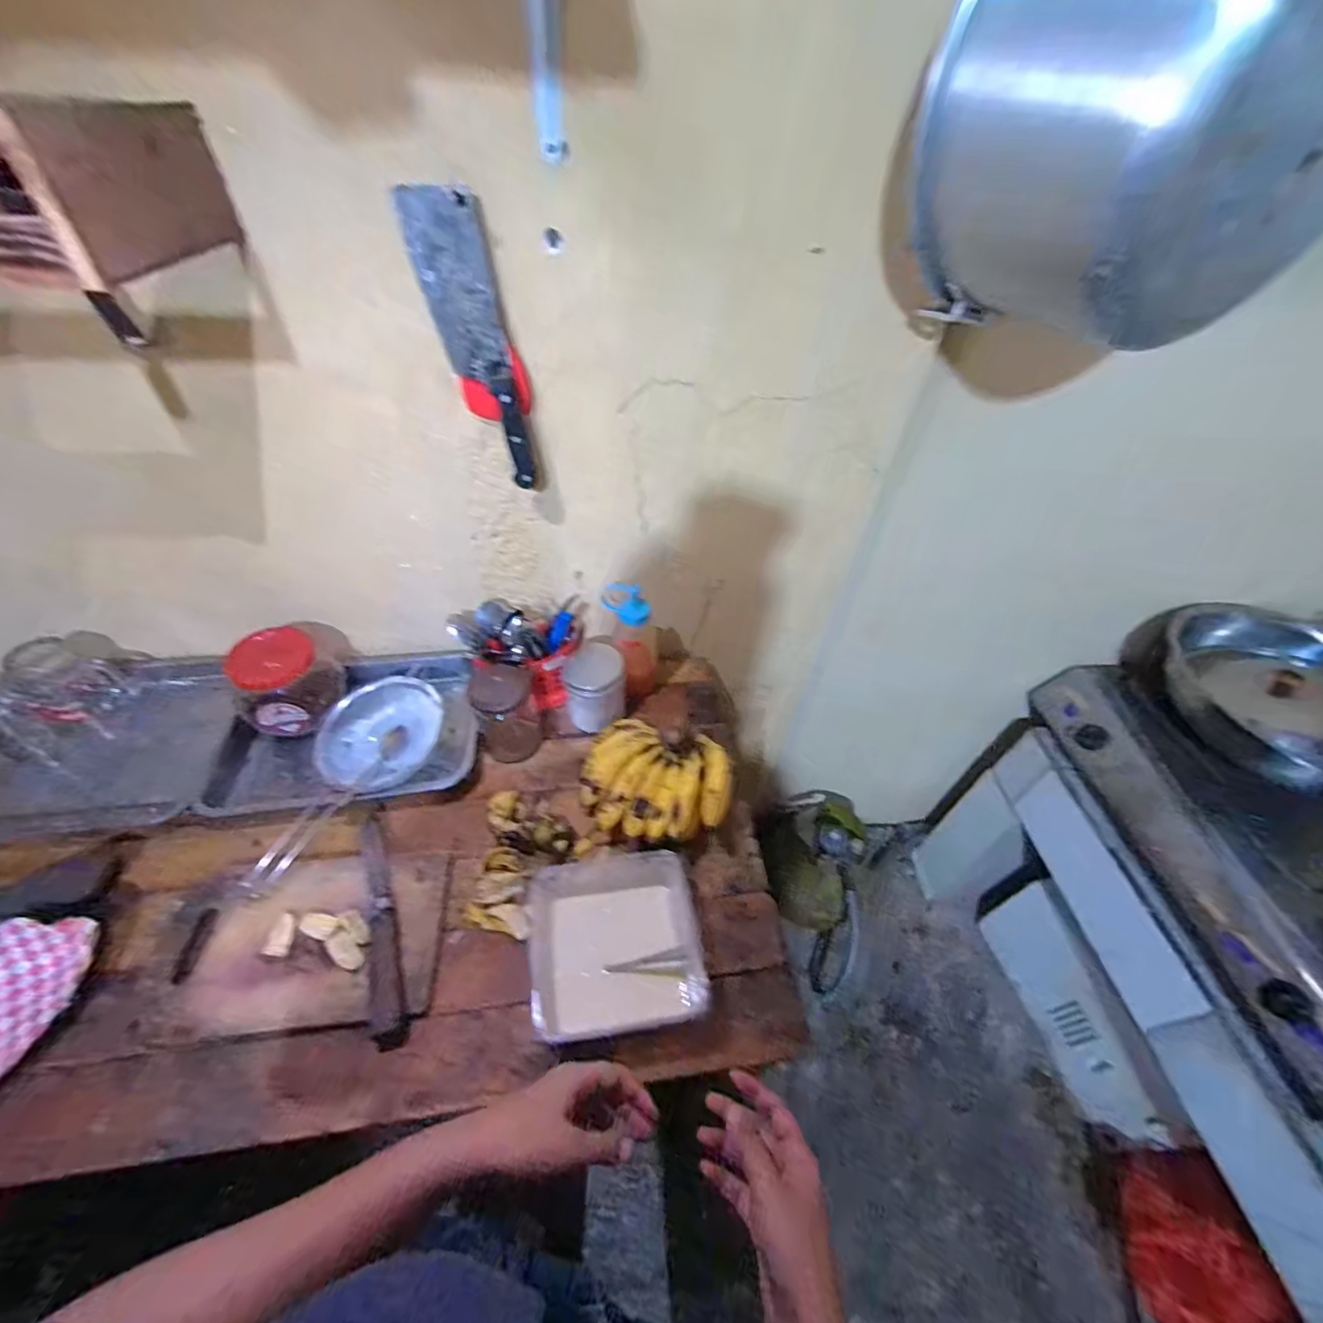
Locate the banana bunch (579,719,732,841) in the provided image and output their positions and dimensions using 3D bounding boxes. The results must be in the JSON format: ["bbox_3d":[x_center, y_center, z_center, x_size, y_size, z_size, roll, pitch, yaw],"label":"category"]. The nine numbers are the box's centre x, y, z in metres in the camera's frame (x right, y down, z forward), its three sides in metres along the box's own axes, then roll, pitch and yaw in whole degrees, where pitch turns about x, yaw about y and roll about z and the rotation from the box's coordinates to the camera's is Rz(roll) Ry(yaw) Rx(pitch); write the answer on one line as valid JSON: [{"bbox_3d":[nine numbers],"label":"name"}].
[{"bbox_3d":[-0.011,0.157,0.721,0.193,0.072,0.143,19,48,13],"label":"banana bunch"}]

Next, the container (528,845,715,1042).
[{"bbox_3d":[-0.053,0.302,0.620,0.181,0.058,0.190,-6,48,-11],"label":"container"}]

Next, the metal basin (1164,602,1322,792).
[{"bbox_3d":[1.005,0.052,0.863,0.298,0.106,0.305,7,46,1],"label":"metal basin"}]

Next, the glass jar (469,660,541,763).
[{"bbox_3d":[-0.215,0.076,0.783,0.081,0.143,0.073,-14,50,-18],"label":"glass jar"}]

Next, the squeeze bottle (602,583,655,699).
[{"bbox_3d":[-0.043,-0.033,0.820,0.064,0.178,0.054,-24,32,-25],"label":"squeeze bottle"}]

